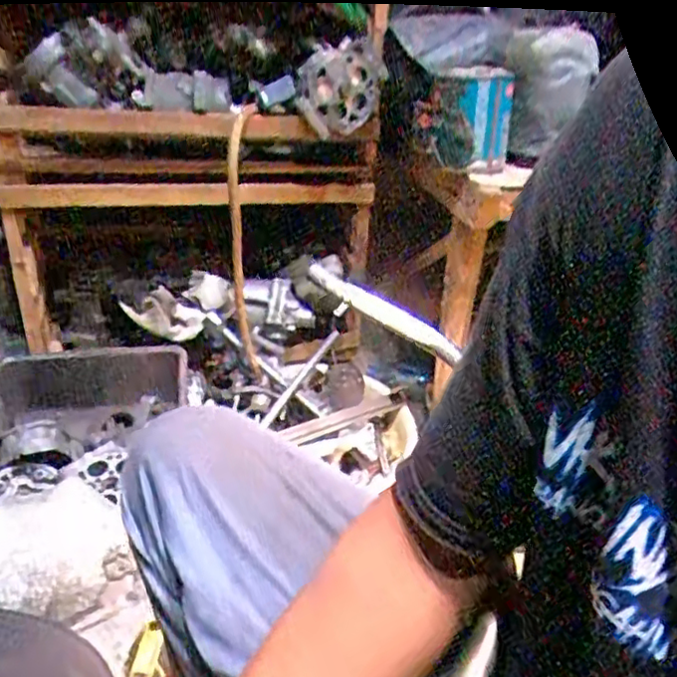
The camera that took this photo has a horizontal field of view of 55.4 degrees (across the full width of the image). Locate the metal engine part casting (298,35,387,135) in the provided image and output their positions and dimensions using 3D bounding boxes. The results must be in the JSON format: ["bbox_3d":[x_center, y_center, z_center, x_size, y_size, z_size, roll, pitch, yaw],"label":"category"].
[{"bbox_3d":[0.011,-0.407,1.036,0.150,0.127,0.039,-39,19,-6],"label":"metal engine part casting"}]

